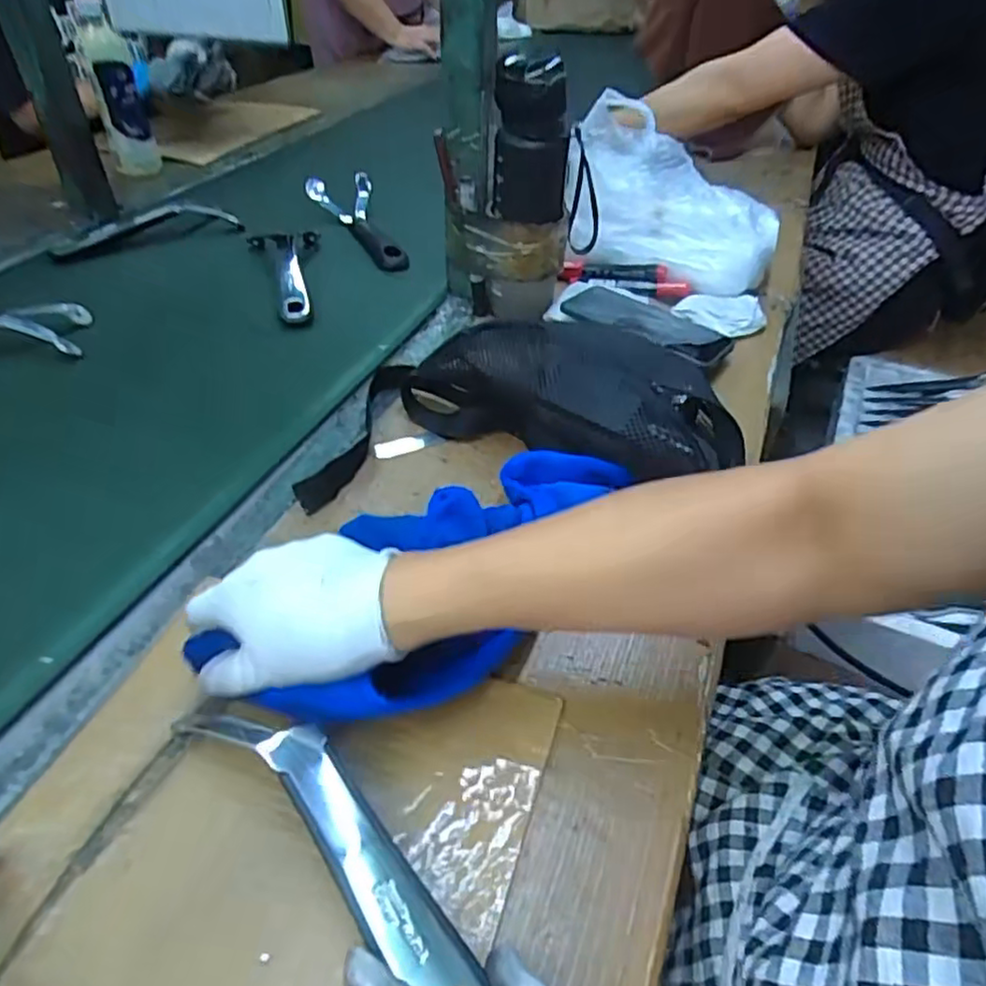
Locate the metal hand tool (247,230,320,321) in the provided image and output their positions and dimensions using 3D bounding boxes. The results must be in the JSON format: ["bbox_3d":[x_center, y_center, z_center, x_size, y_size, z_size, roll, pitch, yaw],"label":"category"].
[{"bbox_3d":[-0.236,-0.262,0.772,0.090,0.029,0.224,-9,44,-12],"label":"metal hand tool"}]

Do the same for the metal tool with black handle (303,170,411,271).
[{"bbox_3d":[-0.182,-0.349,0.865,0.090,0.037,0.240,-12,44,-15],"label":"metal tool with black handle"}]

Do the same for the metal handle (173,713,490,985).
[{"bbox_3d":[-0.073,0.159,0.314,0.202,0.019,0.039,36,52,27],"label":"metal handle"}]

